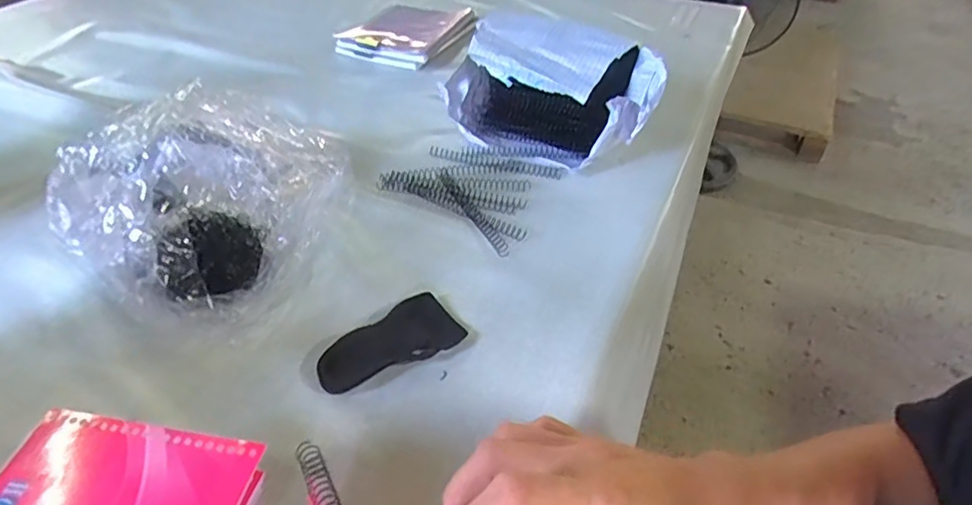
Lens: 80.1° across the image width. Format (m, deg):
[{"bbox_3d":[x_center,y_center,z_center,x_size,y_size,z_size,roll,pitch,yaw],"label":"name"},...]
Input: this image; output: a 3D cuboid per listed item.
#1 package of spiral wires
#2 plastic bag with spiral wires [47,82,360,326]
[{"bbox_3d":[0.073,-0.187,0.687,0.254,0.131,0.115,16,44,16],"label":"package of spiral wires"},{"bbox_3d":[-0.255,-0.041,0.530,0.223,0.115,0.203,22,46,21],"label":"plastic bag with spiral wires"}]

